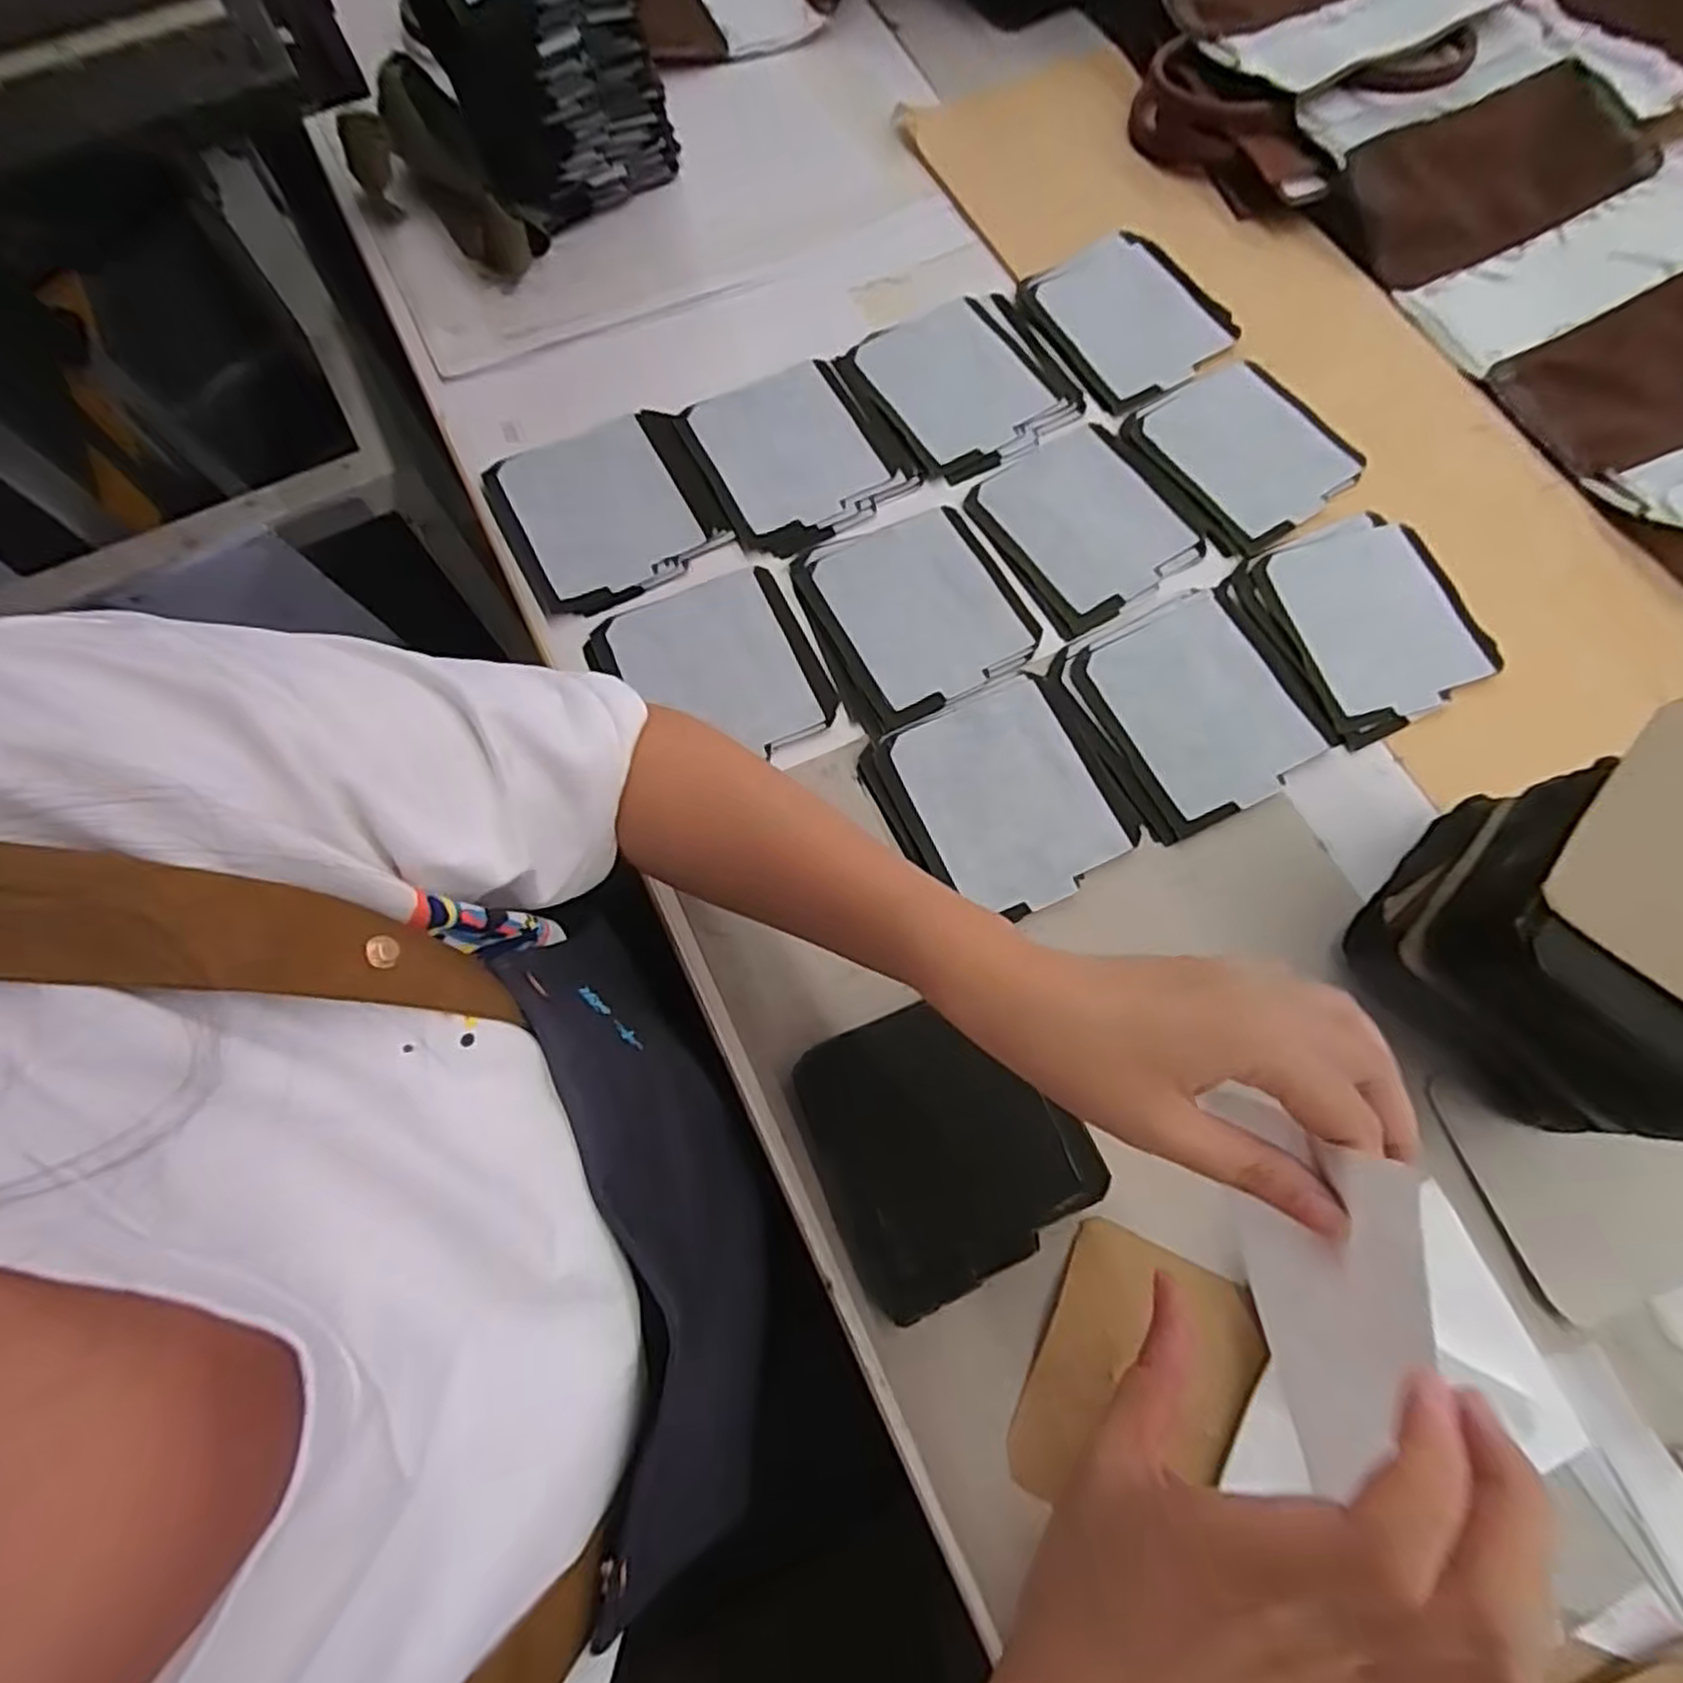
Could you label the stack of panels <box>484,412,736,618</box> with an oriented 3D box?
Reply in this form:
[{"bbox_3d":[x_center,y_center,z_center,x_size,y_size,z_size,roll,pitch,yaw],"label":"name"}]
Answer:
[{"bbox_3d":[-0.162,-0.232,0.537,0.139,0.012,0.139,-27,74,-7],"label":"stack of panels"}]

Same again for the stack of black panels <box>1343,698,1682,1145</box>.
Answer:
[{"bbox_3d":[0.371,0.053,0.374,0.142,0.137,0.151,-43,76,-12],"label":"stack of black panels"}]

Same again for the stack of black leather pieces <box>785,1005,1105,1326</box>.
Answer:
[{"bbox_3d":[0.054,0.154,0.402,0.128,0.033,0.133,-23,73,-6],"label":"stack of black leather pieces"}]

